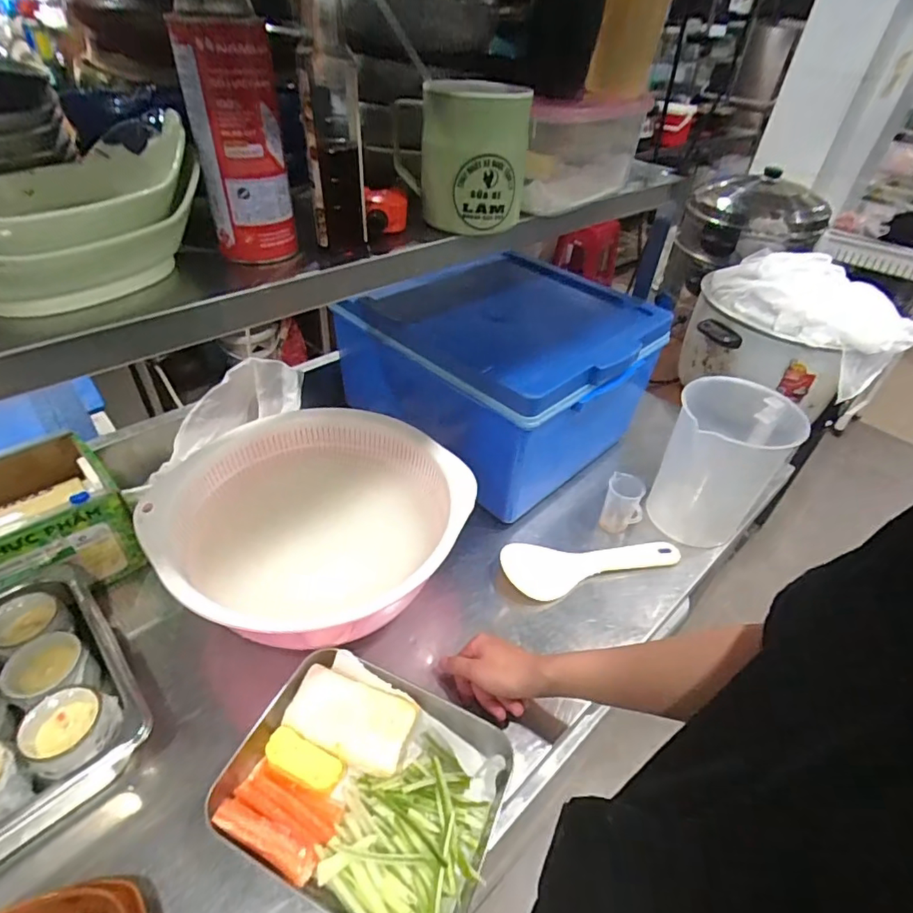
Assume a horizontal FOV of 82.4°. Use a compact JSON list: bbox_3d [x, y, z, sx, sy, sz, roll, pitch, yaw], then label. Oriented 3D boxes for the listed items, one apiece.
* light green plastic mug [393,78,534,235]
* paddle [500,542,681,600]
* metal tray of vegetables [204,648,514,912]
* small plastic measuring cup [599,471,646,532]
[{"bbox_3d":[0.007,-0.291,0.508,0.133,0.119,0.093,0,41,-5],"label":"light green plastic mug"},{"bbox_3d":[0.197,0.148,0.765,0.269,0.030,0.084,-9,42,-15],"label":"paddle"},{"bbox_3d":[-0.090,0.325,0.523,0.258,0.046,0.200,18,42,16],"label":"metal tray of vegetables"},{"bbox_3d":[0.255,0.075,0.804,0.056,0.084,0.054,15,42,12],"label":"small plastic measuring cup"}]

